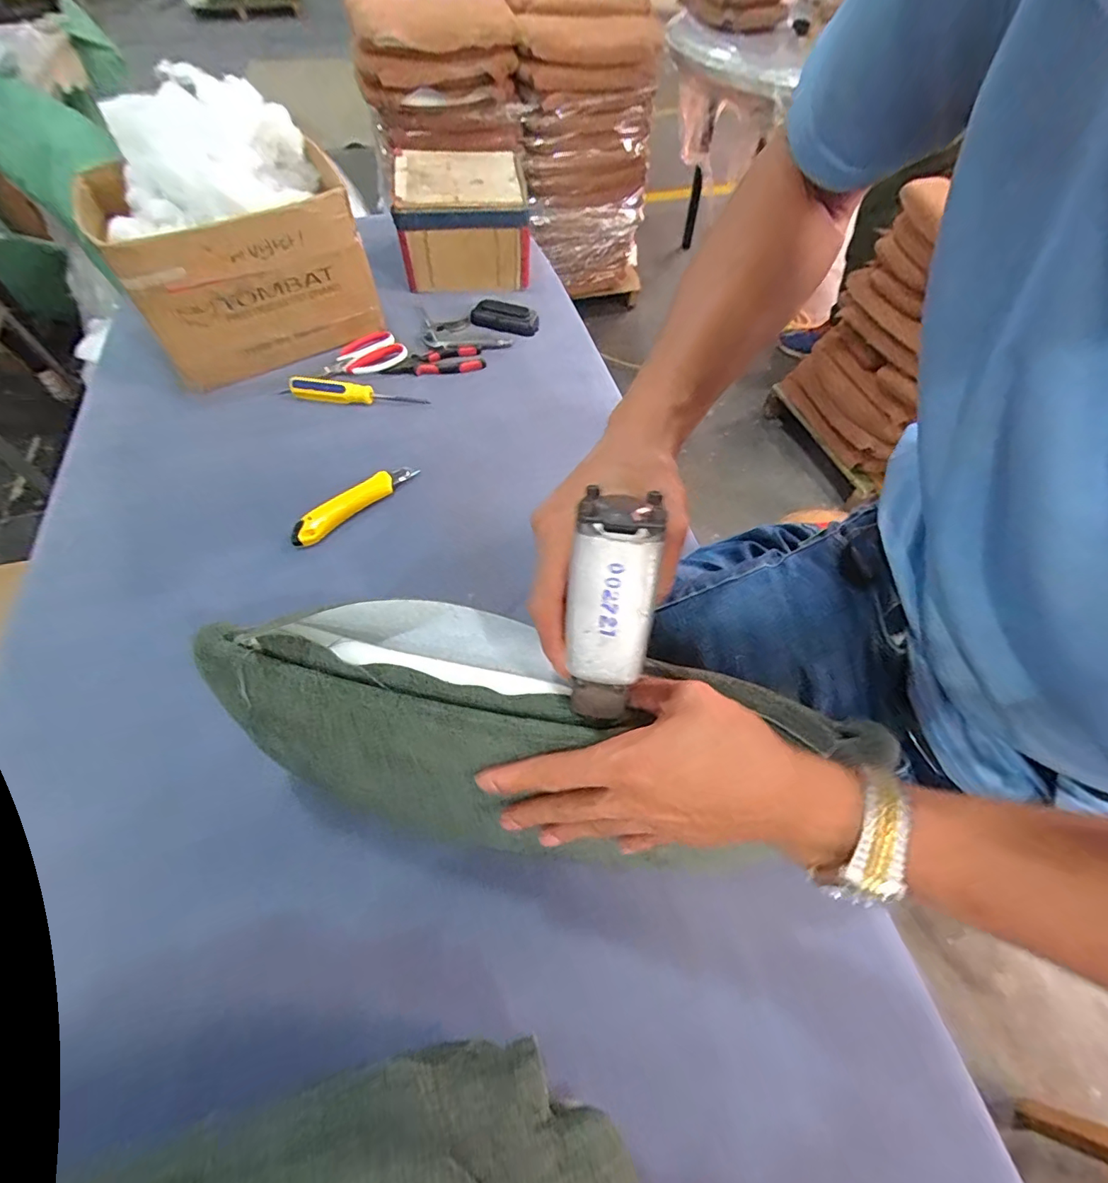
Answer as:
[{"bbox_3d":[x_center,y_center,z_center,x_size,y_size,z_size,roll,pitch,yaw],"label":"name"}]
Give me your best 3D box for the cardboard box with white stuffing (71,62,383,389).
[{"bbox_3d":[-0.450,-0.506,0.721,0.295,0.261,0.270,-23,60,-15],"label":"cardboard box with white stuffing"}]

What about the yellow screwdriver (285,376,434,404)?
[{"bbox_3d":[-0.277,-0.283,0.720,0.187,0.021,0.028,5,57,2],"label":"yellow screwdriver"}]

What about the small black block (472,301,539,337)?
[{"bbox_3d":[-0.078,-0.448,0.834,0.106,0.016,0.058,9,58,5],"label":"small black block"}]

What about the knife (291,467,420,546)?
[{"bbox_3d":[-0.239,-0.110,0.615,0.163,0.012,0.033,-38,65,-22],"label":"knife"}]

